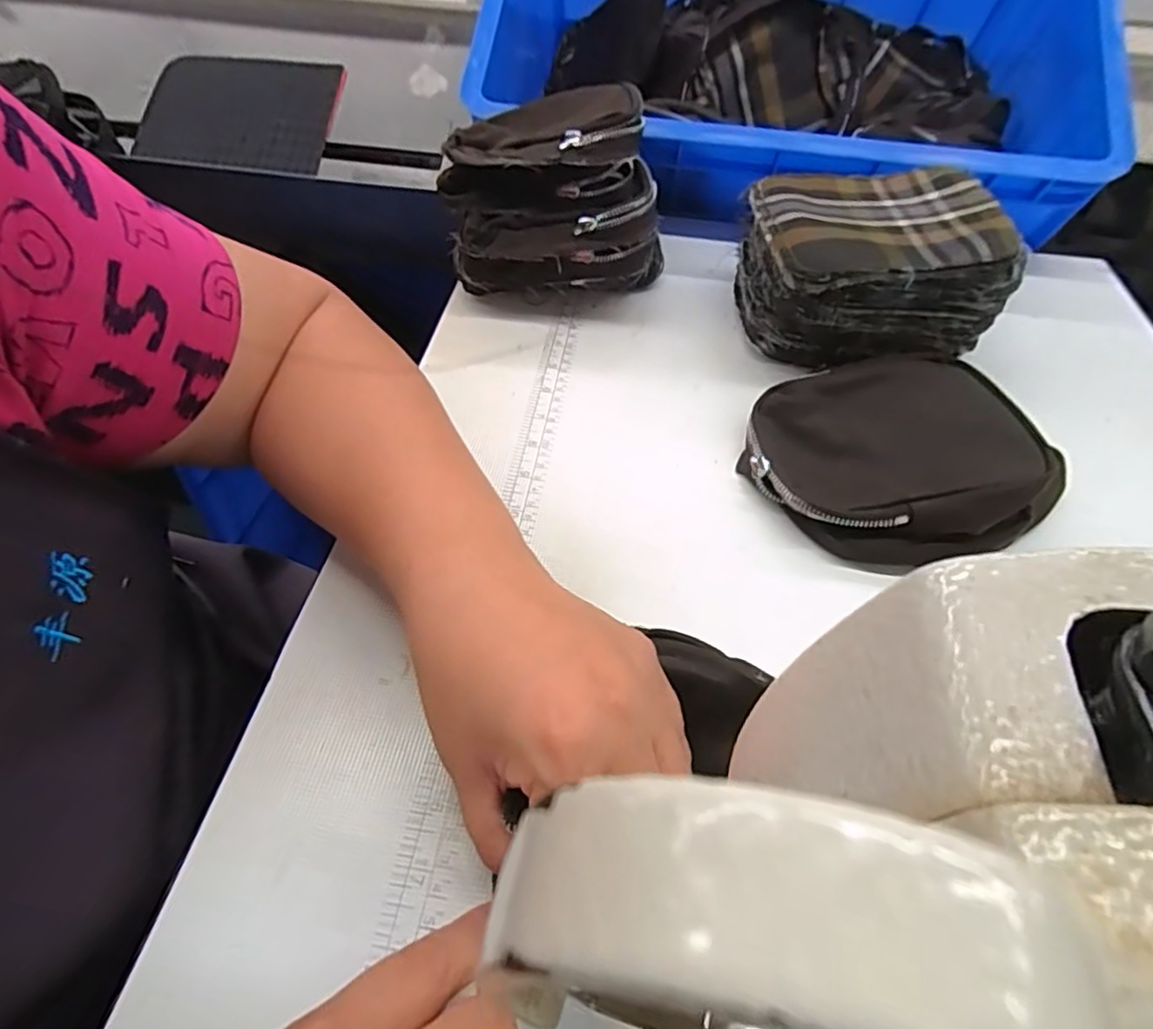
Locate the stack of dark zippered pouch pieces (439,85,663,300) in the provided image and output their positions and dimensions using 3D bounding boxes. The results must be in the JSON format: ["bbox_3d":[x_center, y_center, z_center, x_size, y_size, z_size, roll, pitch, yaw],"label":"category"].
[{"bbox_3d":[-0.016,-0.230,0.476,0.157,0.109,0.131,1,51,-1],"label":"stack of dark zippered pouch pieces"}]

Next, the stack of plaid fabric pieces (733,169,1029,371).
[{"bbox_3d":[0.194,-0.166,0.444,0.164,0.088,0.136,13,52,9],"label":"stack of plaid fabric pieces"}]

